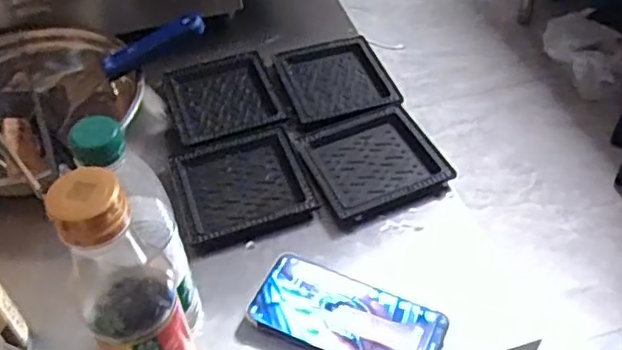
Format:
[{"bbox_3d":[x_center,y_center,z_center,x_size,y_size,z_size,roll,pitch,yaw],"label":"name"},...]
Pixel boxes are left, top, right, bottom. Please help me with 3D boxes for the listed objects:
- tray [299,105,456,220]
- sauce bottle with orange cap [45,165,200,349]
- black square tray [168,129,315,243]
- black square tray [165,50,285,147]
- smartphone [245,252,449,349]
[{"bbox_3d":[0.067,-0.020,0.705,0.126,0.013,0.128,-18,49,-14],"label":"tray"},{"bbox_3d":[-0.113,0.101,0.451,0.056,0.258,0.057,-9,47,-5],"label":"sauce bottle with orange cap"},{"bbox_3d":[-0.074,0.008,0.685,0.129,0.020,0.129,-14,48,-10],"label":"black square tray"},{"bbox_3d":[-0.105,-0.096,0.778,0.119,0.015,0.139,-14,48,-10],"label":"black square tray"},{"bbox_3d":[0.030,0.123,0.567,0.163,0.009,0.075,19,53,20],"label":"smartphone"}]

